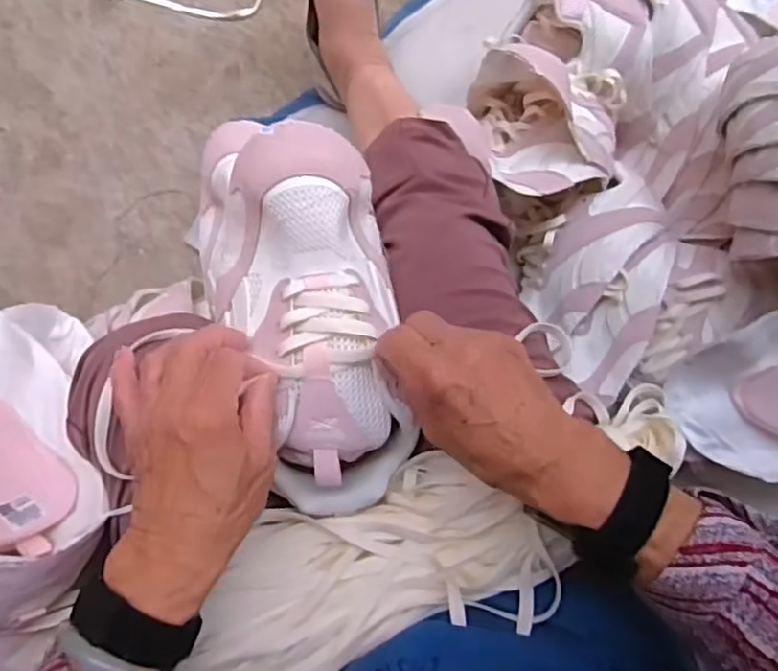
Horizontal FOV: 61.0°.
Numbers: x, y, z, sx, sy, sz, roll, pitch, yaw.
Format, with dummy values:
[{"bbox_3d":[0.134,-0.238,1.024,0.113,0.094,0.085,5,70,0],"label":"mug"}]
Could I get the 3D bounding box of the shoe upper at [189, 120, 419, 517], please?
[{"bbox_3d":[-0.051,-0.007,0.421,0.116,0.056,0.243,-13,97,-2],"label":"shoe upper"}]

